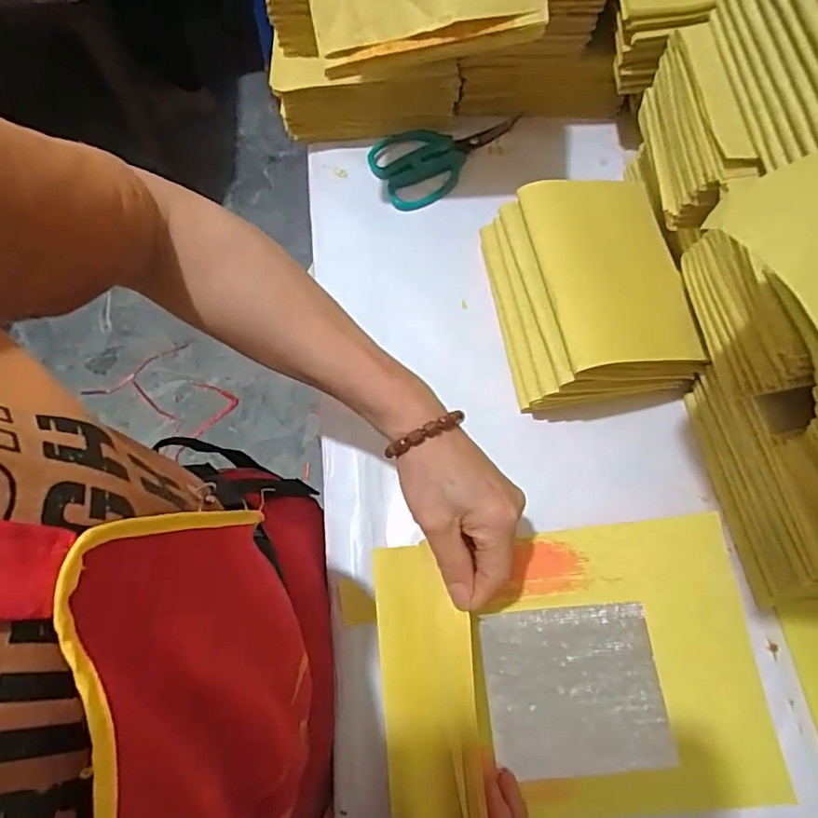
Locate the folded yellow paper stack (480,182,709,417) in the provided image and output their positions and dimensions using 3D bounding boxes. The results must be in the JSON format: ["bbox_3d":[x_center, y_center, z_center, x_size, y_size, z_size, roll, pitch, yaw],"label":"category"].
[{"bbox_3d":[0.139,-0.094,0.431,0.136,0.072,0.168,-10,70,-1],"label":"folded yellow paper stack"}]

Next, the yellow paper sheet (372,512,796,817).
[{"bbox_3d":[0.095,0.152,0.328,0.221,0.042,0.159,-6,70,0],"label":"yellow paper sheet"}]

